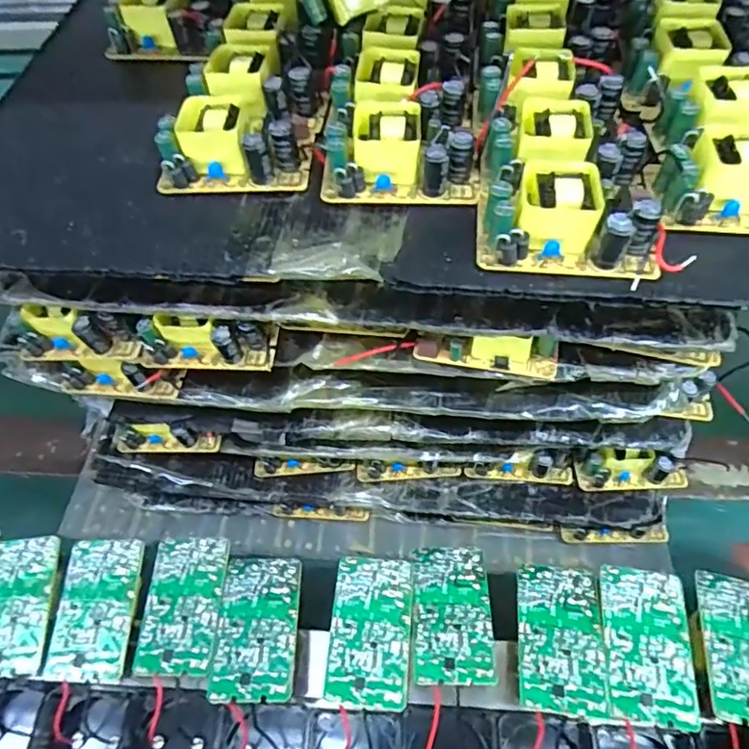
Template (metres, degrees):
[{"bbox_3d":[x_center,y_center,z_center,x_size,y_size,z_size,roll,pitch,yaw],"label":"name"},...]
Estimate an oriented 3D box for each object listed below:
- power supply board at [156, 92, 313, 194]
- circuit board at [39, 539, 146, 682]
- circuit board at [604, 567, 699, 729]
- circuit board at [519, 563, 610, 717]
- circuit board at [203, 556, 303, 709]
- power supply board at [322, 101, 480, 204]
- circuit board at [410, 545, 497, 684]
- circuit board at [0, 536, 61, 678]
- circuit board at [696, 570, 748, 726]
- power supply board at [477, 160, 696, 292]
[{"bbox_3d":[-0.059,-0.097,0.233,0.060,0.025,0.035,1,58,4],"label":"power supply board"},{"bbox_3d":[-0.137,0.114,0.271,0.037,0.006,0.062,2,58,5],"label":"circuit board"},{"bbox_3d":[0.123,0.121,0.249,0.036,0.004,0.064,5,58,7],"label":"circuit board"},{"bbox_3d":[0.086,0.119,0.254,0.037,0.011,0.061,5,58,7],"label":"circuit board"},{"bbox_3d":[-0.056,0.119,0.262,0.037,0.007,0.063,-1,57,3],"label":"circuit board"},{"bbox_3d":[0.011,-0.089,0.222,0.059,0.024,0.035,3,58,6],"label":"power supply board"},{"bbox_3d":[0.037,0.114,0.266,0.036,0.012,0.062,-1,58,4],"label":"circuit board"},{"bbox_3d":[-0.180,0.113,0.273,0.037,0.005,0.063,-4,57,1],"label":"circuit board"},{"bbox_3d":[0.166,0.122,0.246,0.036,0.012,0.062,10,59,10],"label":"circuit board"},{"bbox_3d":[0.073,-0.056,0.198,0.067,0.022,0.040,12,59,11],"label":"power supply board"}]

